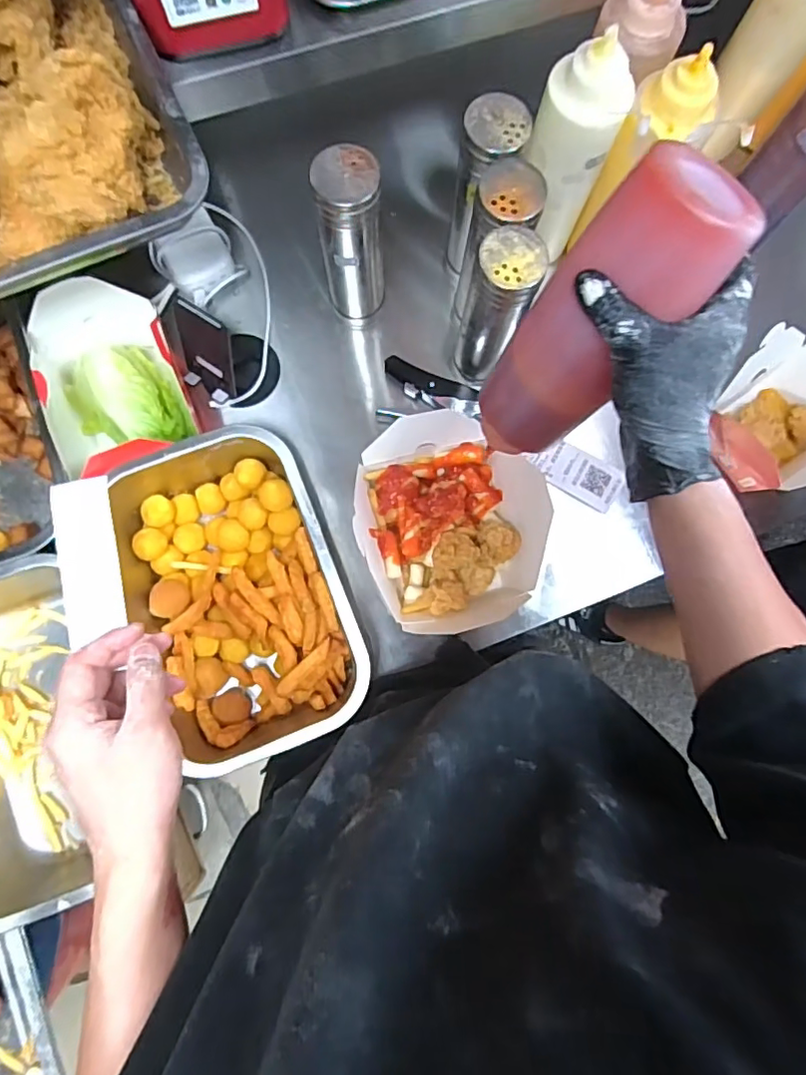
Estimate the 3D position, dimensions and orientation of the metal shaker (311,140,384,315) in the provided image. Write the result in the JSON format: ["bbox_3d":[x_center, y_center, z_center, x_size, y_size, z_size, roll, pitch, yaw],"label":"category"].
[{"bbox_3d":[-0.053,-0.305,0.603,0.064,0.199,0.055,-5,82,-3],"label":"metal shaker"}]

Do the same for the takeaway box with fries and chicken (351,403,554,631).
[{"bbox_3d":[0.044,-0.016,0.599,0.171,0.129,0.214,-18,83,-5],"label":"takeaway box with fries and chicken"}]

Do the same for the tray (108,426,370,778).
[{"bbox_3d":[-0.165,0.054,0.593,0.192,0.091,0.303,-21,83,-5],"label":"tray"}]

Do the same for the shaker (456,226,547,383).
[{"bbox_3d":[0.093,-0.229,0.589,0.056,0.187,0.057,0,82,-2],"label":"shaker"}]

